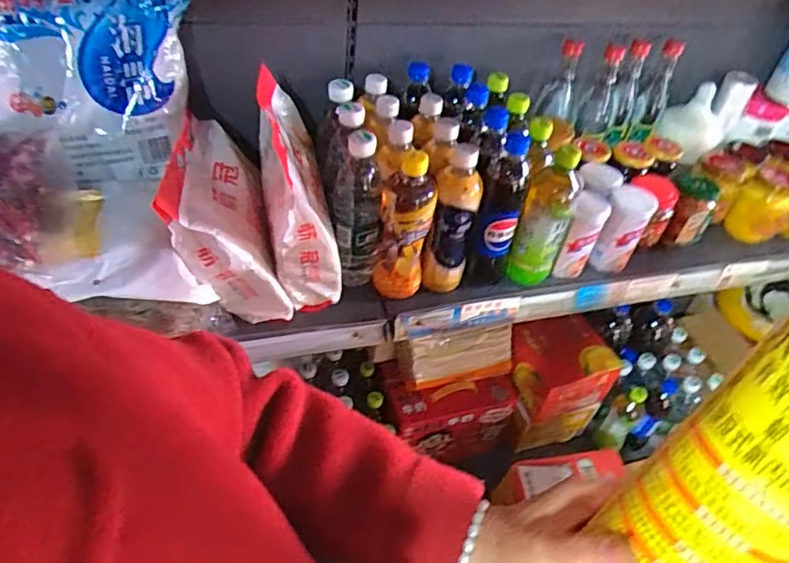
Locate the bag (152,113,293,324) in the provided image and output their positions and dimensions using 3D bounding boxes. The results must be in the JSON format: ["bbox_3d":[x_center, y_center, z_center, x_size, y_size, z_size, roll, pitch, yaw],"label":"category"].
[{"bbox_3d":[-0.203,-0.085,0.699,0.075,0.233,0.222,-24,43,16],"label":"bag"}]

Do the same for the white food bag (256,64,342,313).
[{"bbox_3d":[-0.128,-0.112,0.705,0.079,0.239,0.226,-7,47,-15],"label":"white food bag"}]

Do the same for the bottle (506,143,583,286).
[{"bbox_3d":[0.202,-0.085,0.729,0.062,0.195,0.063,20,46,11],"label":"bottle"}]

